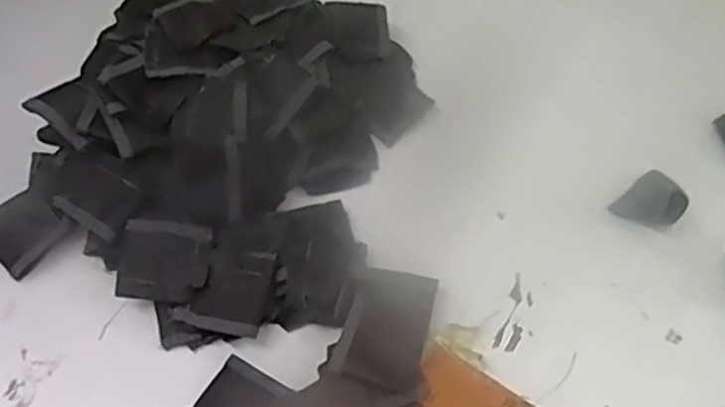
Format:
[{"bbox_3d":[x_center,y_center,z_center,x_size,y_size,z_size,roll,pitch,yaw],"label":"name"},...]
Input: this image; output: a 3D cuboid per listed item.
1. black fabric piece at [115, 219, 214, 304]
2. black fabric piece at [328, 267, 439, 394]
[{"bbox_3d":[-0.120,0.036,0.419,0.052,0.007,0.046,6,81,6],"label":"black fabric piece"},{"bbox_3d":[0.014,0.070,0.398,0.047,0.011,0.071,15,60,11],"label":"black fabric piece"}]

